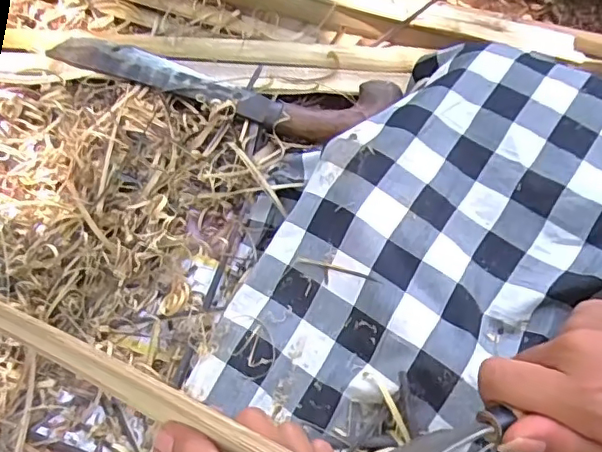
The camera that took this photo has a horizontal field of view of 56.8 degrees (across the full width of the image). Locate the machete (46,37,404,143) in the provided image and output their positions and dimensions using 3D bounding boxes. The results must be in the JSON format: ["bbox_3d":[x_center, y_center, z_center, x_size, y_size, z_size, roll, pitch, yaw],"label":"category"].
[{"bbox_3d":[-0.092,-0.153,0.596,0.376,0.026,0.073,14,62,6],"label":"machete"}]

